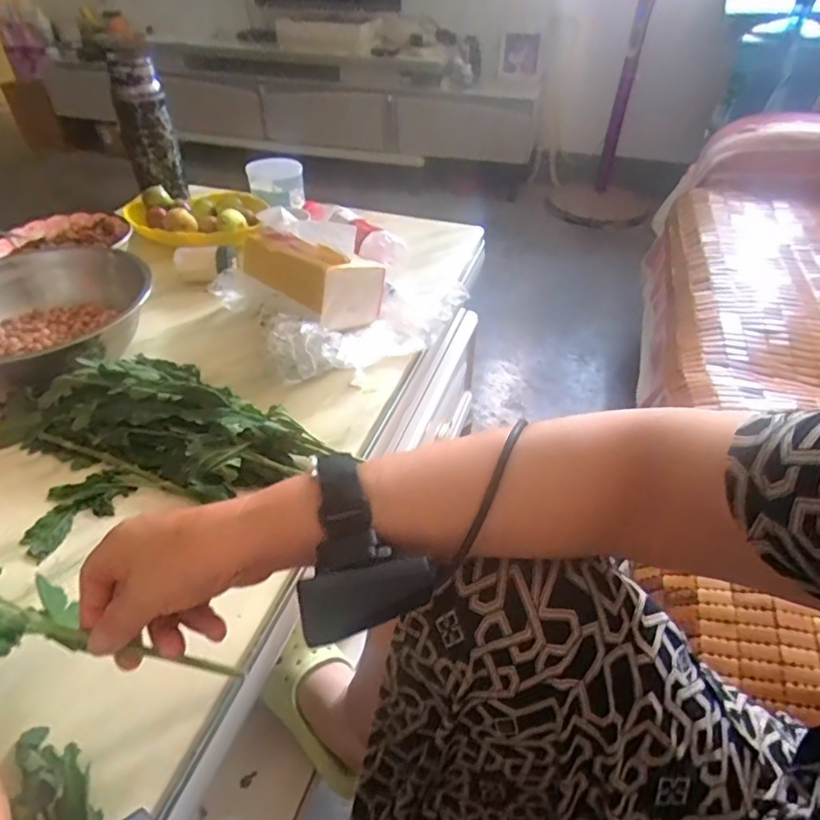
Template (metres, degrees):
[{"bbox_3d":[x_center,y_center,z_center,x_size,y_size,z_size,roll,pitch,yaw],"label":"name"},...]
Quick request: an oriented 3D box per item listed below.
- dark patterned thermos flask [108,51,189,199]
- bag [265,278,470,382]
[{"bbox_3d":[-0.402,-0.430,0.844,0.074,0.187,0.061,-21,46,-23],"label":"dark patterned thermos flask"},{"bbox_3d":[-0.038,-0.105,0.650,0.096,0.066,0.273,29,48,27],"label":"bag"}]

